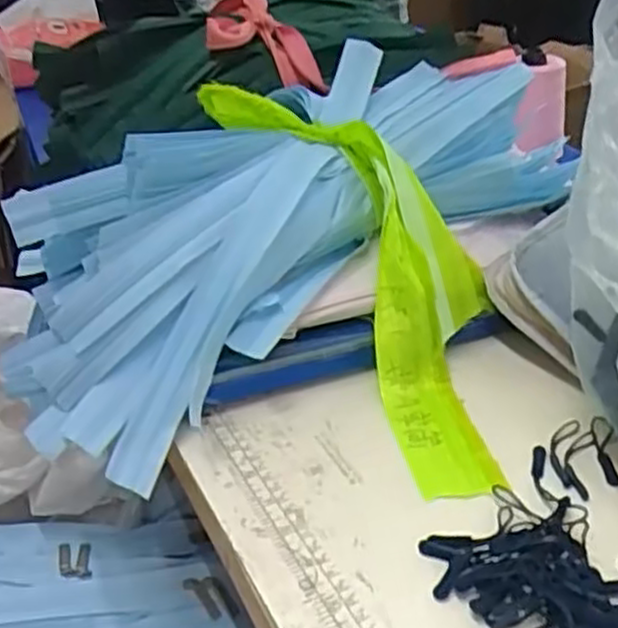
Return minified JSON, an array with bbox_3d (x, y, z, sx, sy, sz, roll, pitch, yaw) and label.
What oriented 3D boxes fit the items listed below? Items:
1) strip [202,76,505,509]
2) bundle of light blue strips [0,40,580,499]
[{"bbox_3d":[0.053,-0.033,0.554,0.168,0.058,0.345,-14,70,-18],"label":"strip"},{"bbox_3d":[-0.009,-0.063,0.594,0.466,0.165,0.172,-25,40,-31],"label":"bundle of light blue strips"}]

